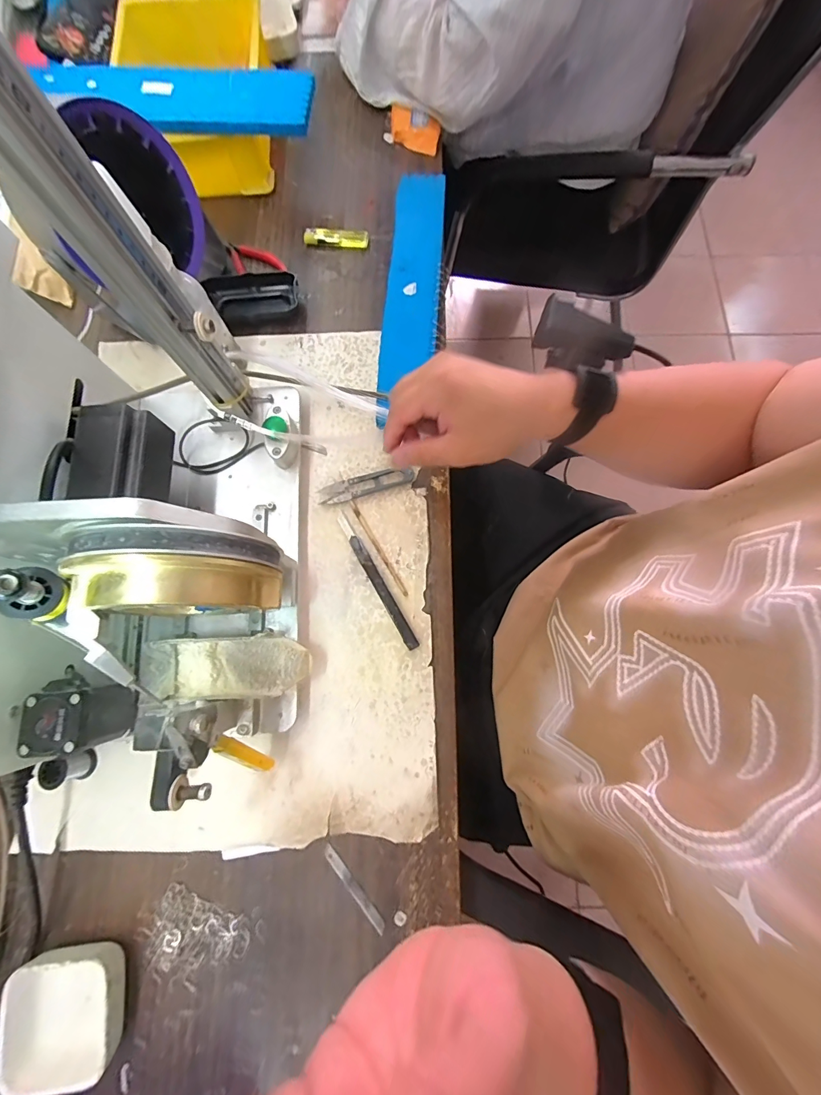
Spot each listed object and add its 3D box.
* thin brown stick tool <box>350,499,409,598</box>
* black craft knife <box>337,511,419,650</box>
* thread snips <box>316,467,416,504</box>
[{"bbox_3d":[-0.033,0.000,0.408,0.007,0.004,0.112,-30,80,-5],"label":"thin brown stick tool"},{"bbox_3d":[-0.036,0.032,0.400,0.014,0.007,0.153,-30,80,-5],"label":"black craft knife"},{"bbox_3d":[-0.047,-0.067,0.422,0.101,0.005,0.023,-17,79,-3],"label":"thread snips"}]

